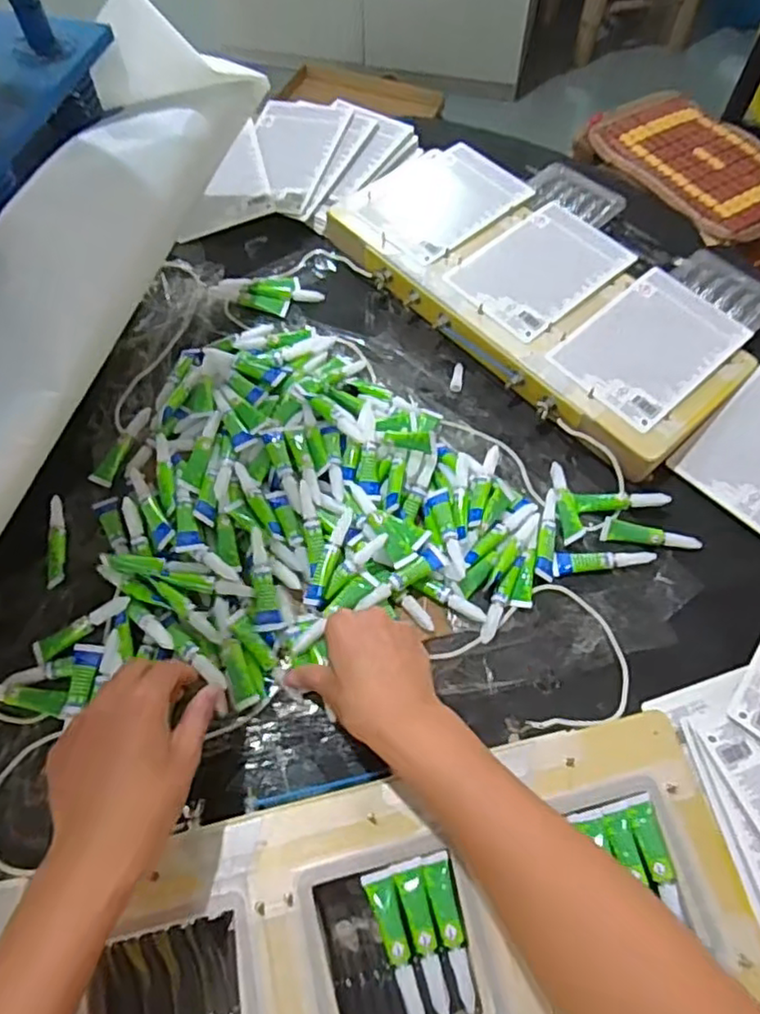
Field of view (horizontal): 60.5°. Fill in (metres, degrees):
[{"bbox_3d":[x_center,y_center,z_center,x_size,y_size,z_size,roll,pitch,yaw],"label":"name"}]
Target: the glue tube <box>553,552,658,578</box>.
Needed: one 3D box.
[{"bbox_3d":[0.184,0.045,0.536,0.081,0.012,0.017,-3,60,-2],"label":"glue tube"}]

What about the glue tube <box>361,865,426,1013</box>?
[{"bbox_3d":[0.012,0.262,0.389,0.019,0.010,0.082,-18,62,-10],"label":"glue tube"}]

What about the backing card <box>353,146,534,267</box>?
[{"bbox_3d":[0.064,-0.329,0.695,0.164,0.005,0.126,-40,67,-17],"label":"backing card"}]

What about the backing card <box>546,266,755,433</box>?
[{"bbox_3d":[0.254,-0.152,0.606,0.175,0.010,0.113,-40,68,-17],"label":"backing card"}]

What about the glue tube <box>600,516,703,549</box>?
[{"bbox_3d":[0.228,0.024,0.547,0.080,0.013,0.016,8,61,4],"label":"glue tube"}]

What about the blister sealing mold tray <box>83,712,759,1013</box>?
[{"bbox_3d":[0.017,0.259,0.398,0.406,0.031,0.166,-13,61,-7],"label":"blister sealing mold tray"}]

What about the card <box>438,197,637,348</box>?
[{"bbox_3d":[0.164,-0.240,0.652,0.176,0.007,0.113,-38,67,-20],"label":"card"}]

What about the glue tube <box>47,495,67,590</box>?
[{"bbox_3d":[-0.266,0.027,0.539,0.014,0.015,0.082,-9,61,-5],"label":"glue tube"}]

